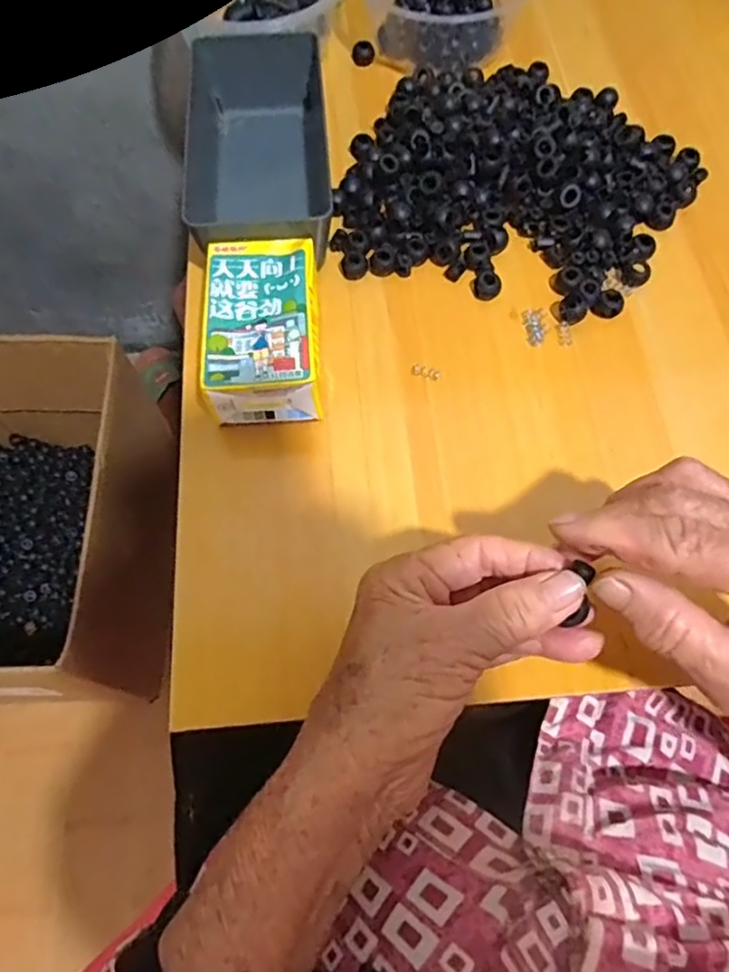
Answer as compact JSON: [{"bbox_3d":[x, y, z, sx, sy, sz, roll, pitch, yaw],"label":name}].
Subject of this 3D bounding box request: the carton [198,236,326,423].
[{"bbox_3d":[-0.059,-0.092,0.366,0.063,0.044,0.104,-3,67,-1],"label":"carton"}]

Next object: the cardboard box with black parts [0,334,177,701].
[{"bbox_3d":[-0.412,0.036,0.718,0.267,0.251,0.387,-2,67,-1],"label":"cardboard box with black parts"}]

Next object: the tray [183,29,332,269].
[{"bbox_3d":[-0.071,-0.228,0.422,0.092,0.046,0.187,-9,67,-4],"label":"tray"}]

